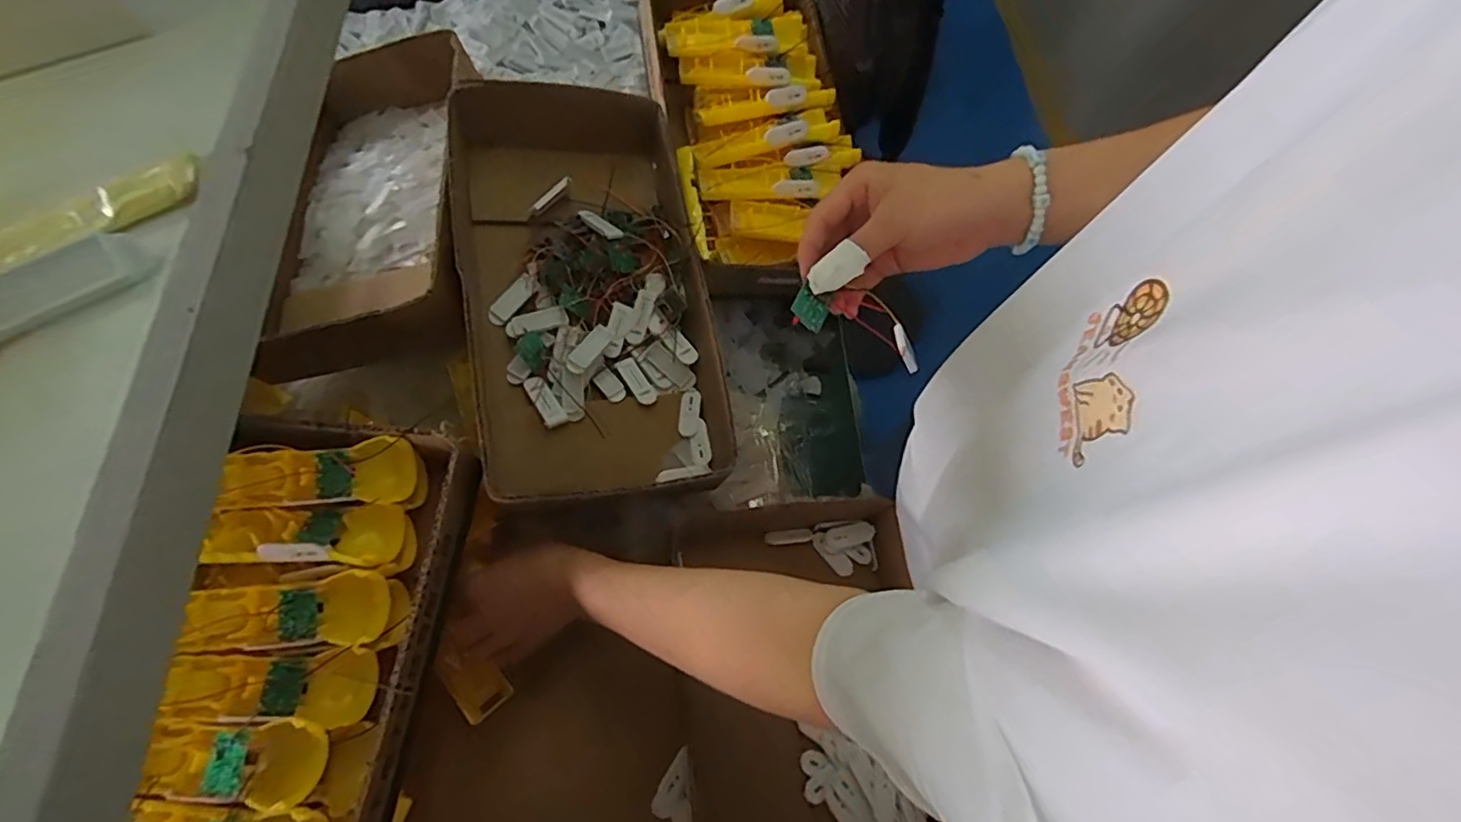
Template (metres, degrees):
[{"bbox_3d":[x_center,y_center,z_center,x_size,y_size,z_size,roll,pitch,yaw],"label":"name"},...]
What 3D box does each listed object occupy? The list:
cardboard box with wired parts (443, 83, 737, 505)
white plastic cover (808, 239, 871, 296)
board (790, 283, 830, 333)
[{"bbox_3d":[-0.145,-0.119,0.615,0.221,0.150,0.409,-11,67,-4],"label":"cardboard box with wired parts"},{"bbox_3d":[0.066,-0.091,0.403,0.035,0.016,0.018,-37,104,13],"label":"white plastic cover"},{"bbox_3d":[0.052,-0.066,0.404,0.026,0.004,0.020,40,74,-17],"label":"board"}]

